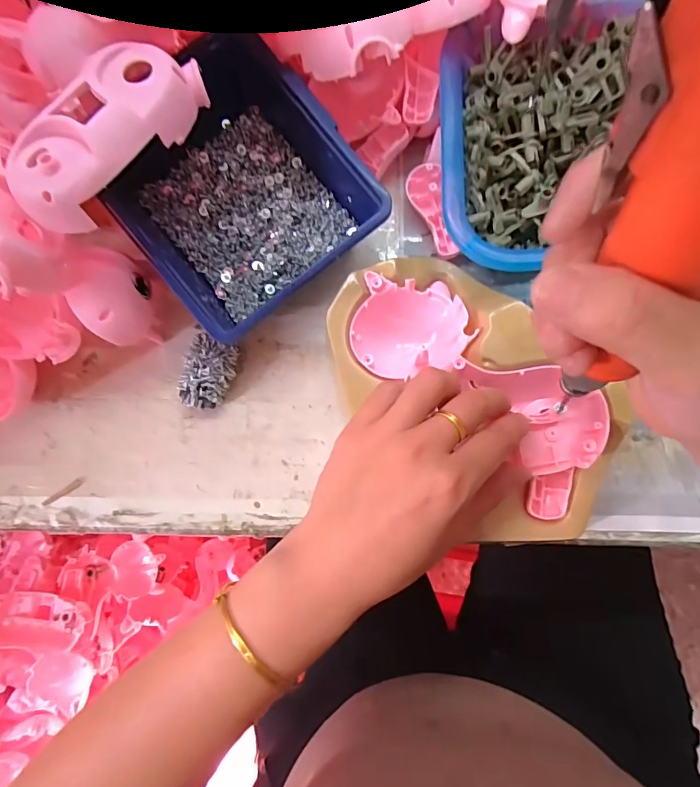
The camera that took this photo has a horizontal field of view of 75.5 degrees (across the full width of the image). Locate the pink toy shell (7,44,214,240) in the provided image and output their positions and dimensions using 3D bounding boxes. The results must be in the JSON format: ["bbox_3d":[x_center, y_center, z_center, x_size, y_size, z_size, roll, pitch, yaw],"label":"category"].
[{"bbox_3d":[-0.126,-0.136,0.235,0.046,0.033,0.114,33,85,9],"label":"pink toy shell"}]

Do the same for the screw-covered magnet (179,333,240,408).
[{"bbox_3d":[-0.098,-0.014,0.319,0.032,0.027,0.050,13,83,6],"label":"screw-covered magnet"}]

